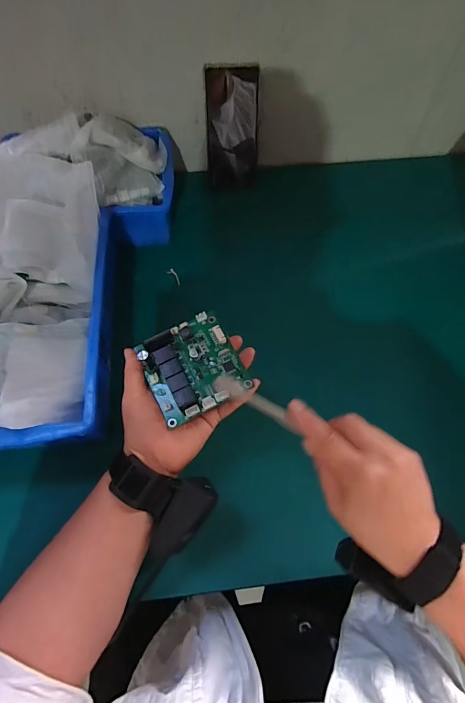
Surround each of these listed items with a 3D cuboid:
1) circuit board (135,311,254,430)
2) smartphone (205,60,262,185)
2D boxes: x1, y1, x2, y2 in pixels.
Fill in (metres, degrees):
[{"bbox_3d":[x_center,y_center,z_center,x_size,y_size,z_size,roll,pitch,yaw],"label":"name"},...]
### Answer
[{"bbox_3d":[-0.039,0.013,0.350,0.085,0.021,0.089,-26,67,-13],"label":"circuit board"},{"bbox_3d":[0.001,-0.323,0.533,0.075,0.156,0.009,-1,42,-2],"label":"smartphone"}]

